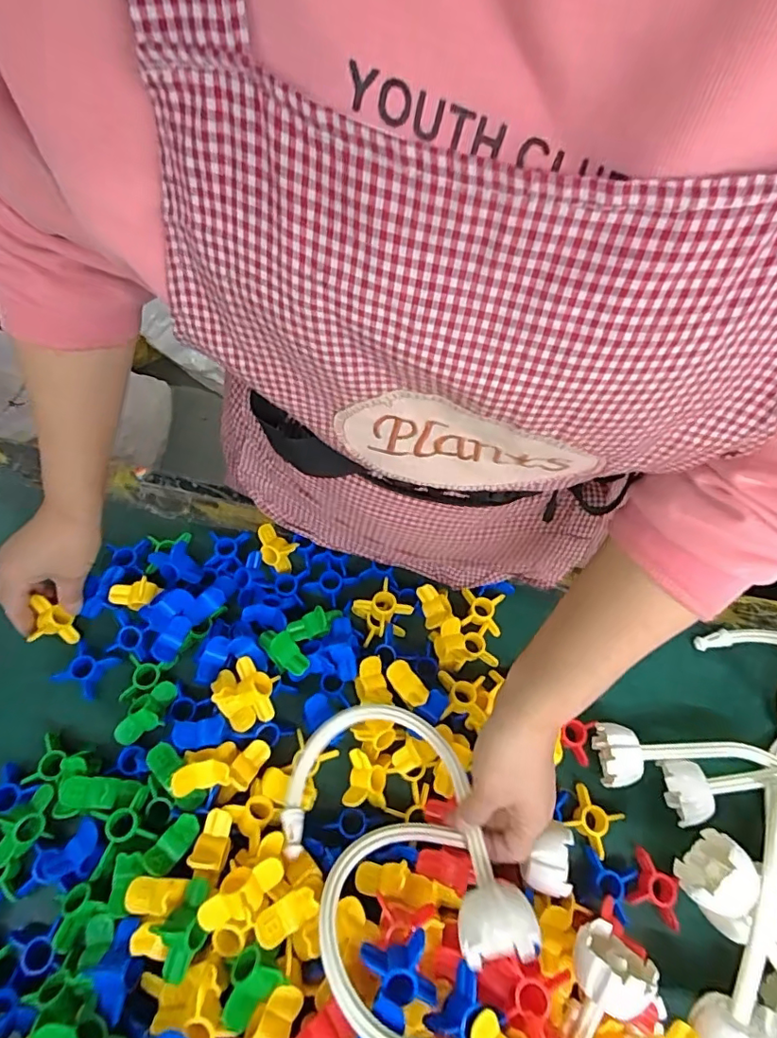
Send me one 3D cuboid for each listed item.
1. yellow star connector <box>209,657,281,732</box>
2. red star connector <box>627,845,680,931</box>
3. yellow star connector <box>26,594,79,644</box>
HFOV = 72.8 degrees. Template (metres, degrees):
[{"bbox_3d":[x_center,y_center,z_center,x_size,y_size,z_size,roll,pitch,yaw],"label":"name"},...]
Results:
[{"bbox_3d":[-0.120,0.145,0.443,0.048,0.031,0.058,-36,71,-20],"label":"yellow star connector"},{"bbox_3d":[0.219,0.298,0.423,0.043,0.020,0.040,28,65,10],"label":"red star connector"},{"bbox_3d":[-0.295,0.090,0.470,0.017,0.035,0.037,-16,67,27],"label":"yellow star connector"}]

